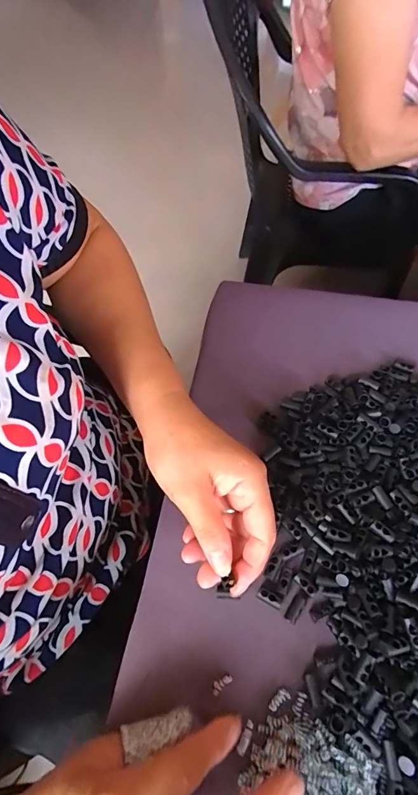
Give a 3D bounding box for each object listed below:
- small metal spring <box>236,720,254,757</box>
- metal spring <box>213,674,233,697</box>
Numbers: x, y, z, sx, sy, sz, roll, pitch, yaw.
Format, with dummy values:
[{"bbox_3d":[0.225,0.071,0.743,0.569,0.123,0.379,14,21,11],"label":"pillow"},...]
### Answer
[{"bbox_3d":[0.023,0.214,0.243,0.006,0.004,0.019,22,66,16],"label":"small metal spring"},{"bbox_3d":[0.008,0.190,0.257,0.015,0.004,0.007,-35,64,-14],"label":"metal spring"}]

